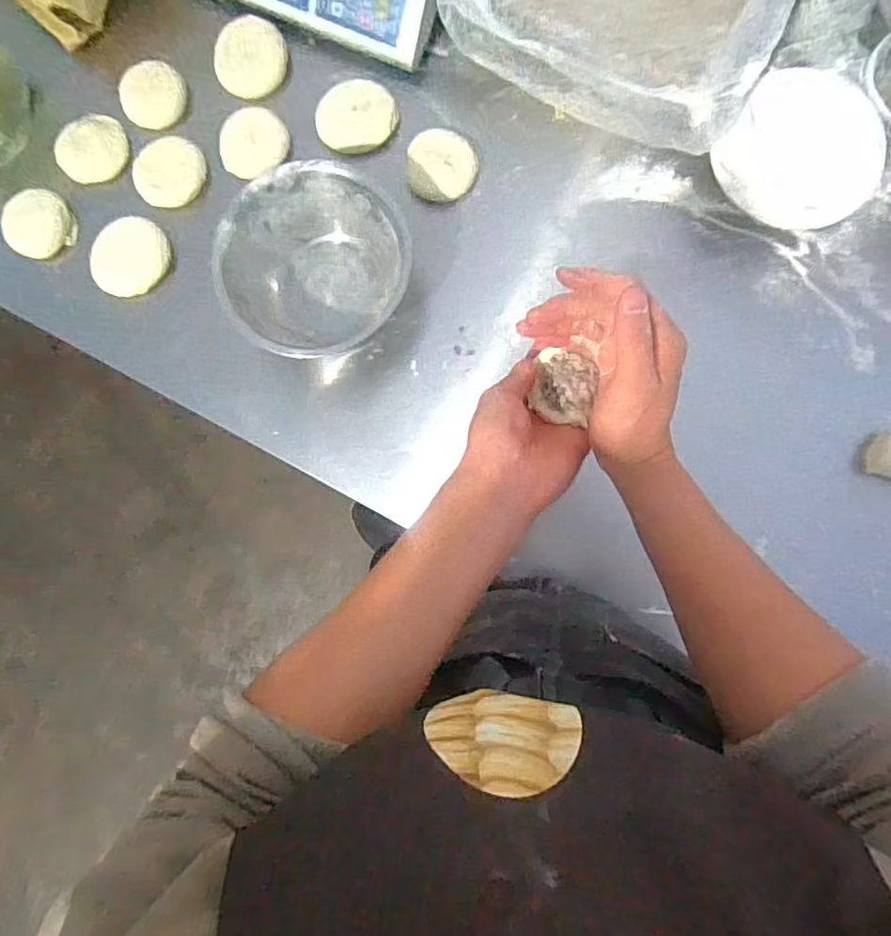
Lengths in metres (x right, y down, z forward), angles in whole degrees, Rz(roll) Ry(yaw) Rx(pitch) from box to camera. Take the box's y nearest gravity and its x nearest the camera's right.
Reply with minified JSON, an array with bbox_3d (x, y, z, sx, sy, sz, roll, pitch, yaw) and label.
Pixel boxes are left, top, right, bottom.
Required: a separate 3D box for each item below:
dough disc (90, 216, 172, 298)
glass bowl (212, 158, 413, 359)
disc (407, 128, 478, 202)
[{"bbox_3d":[-0.382,-0.255,0.737,0.088,0.013,0.094,0,87,5],"label":"dough disc"},{"bbox_3d":[-0.147,-0.227,0.682,0.197,0.082,0.180,0,87,5],"label":"glass bowl"},{"bbox_3d":[-0.004,-0.350,0.704,0.079,0.020,0.085,0,87,5],"label":"disc"}]

